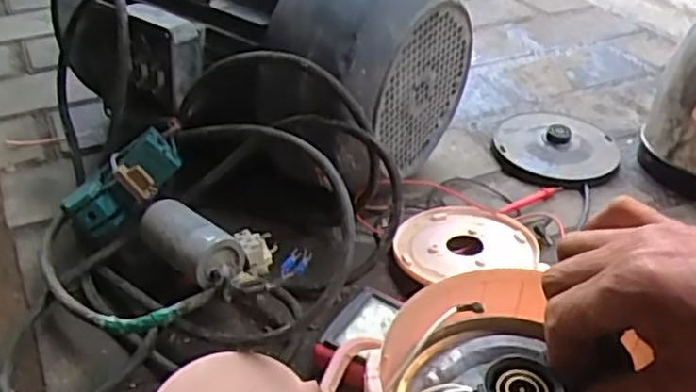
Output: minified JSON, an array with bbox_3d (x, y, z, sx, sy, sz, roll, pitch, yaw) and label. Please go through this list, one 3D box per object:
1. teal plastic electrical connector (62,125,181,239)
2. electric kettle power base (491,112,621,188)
[{"bbox_3d":[-0.211,-0.014,0.646,0.113,0.041,0.058,-44,49,-9],"label":"teal plastic electrical connector"},{"bbox_3d":[0.247,-0.061,0.814,0.141,0.028,0.145,2,36,3],"label":"electric kettle power base"}]

